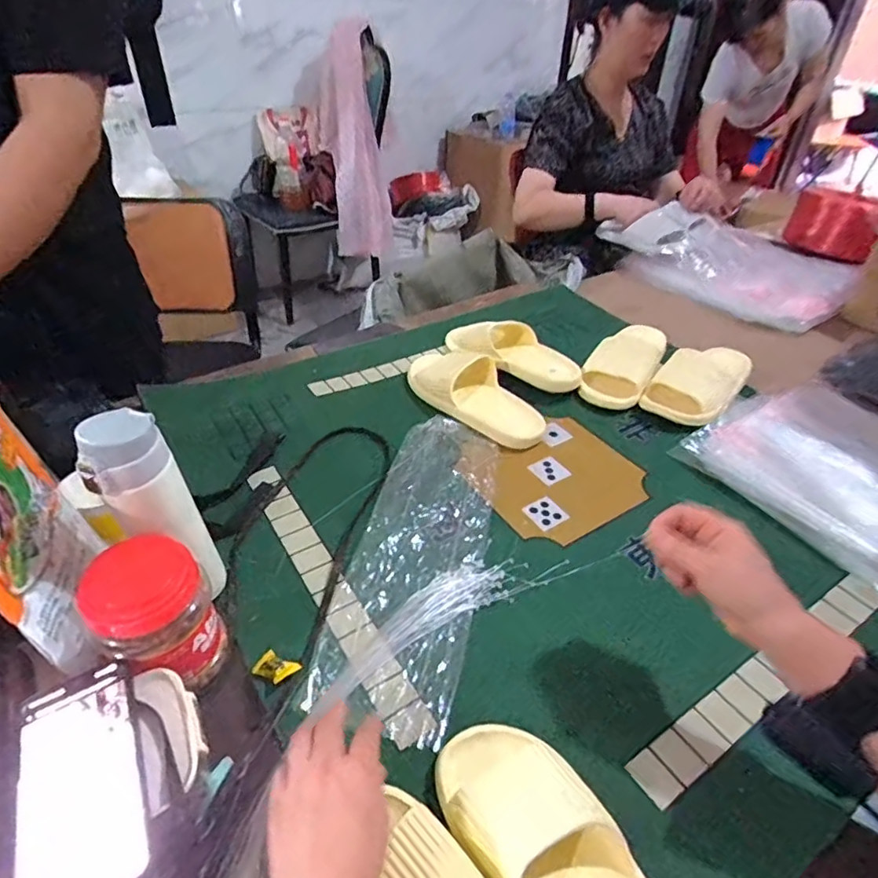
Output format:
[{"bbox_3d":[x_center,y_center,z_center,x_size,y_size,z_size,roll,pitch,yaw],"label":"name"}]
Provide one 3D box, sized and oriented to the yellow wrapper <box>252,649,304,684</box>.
[{"bbox_3d":[-0.151,0.210,0.516,0.037,0.011,0.027,20,42,20],"label":"yellow wrapper"}]

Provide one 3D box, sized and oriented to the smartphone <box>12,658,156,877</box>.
[{"bbox_3d":[-0.245,0.234,0.379,0.075,0.011,0.165,-18,43,-24],"label":"smartphone"}]

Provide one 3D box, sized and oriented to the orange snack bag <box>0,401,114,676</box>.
[{"bbox_3d":[-0.356,0.066,0.481,0.070,0.200,0.210,-25,46,-30],"label":"orange snack bag"}]

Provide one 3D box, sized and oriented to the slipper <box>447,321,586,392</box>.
[{"bbox_3d":[0.119,-0.140,0.929,0.246,0.070,0.097,28,45,28],"label":"slipper"}]

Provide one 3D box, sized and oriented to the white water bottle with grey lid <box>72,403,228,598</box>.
[{"bbox_3d":[-0.254,0.074,0.509,0.065,0.210,0.066,2,39,0],"label":"white water bottle with grey lid"}]

